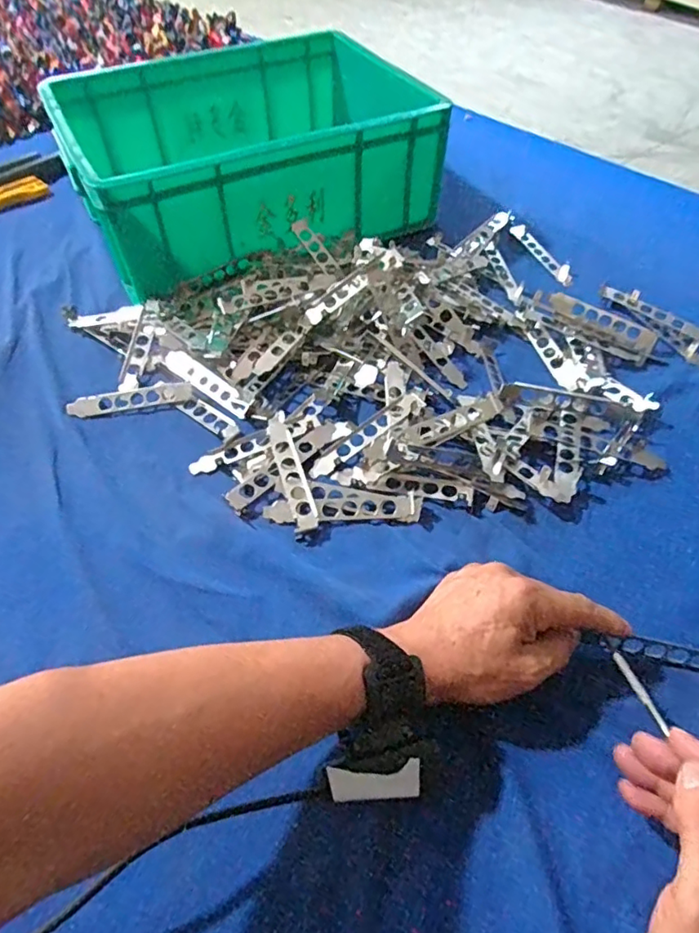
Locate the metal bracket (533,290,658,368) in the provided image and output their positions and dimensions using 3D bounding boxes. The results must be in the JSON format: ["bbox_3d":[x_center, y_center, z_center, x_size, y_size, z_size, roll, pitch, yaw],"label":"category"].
[{"bbox_3d":[0.253,-0.149,0.598,0.128,0.019,0.042,33,61,24],"label":"metal bracket"}]

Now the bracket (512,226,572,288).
[{"bbox_3d":[0.233,-0.256,0.688,0.026,0.013,0.114,-19,55,-11],"label":"bracket"}]

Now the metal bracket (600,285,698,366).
[{"bbox_3d":[0.326,-0.156,0.605,0.035,0.017,0.130,-29,57,-18],"label":"metal bracket"}]

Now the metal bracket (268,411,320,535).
[{"bbox_3d":[-0.050,0.001,0.488,0.021,0.013,0.131,-15,54,-8],"label":"metal bracket"}]

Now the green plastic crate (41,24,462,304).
[{"bbox_3d":[-0.128,-0.393,0.711,0.389,0.131,0.303,-22,56,-13],"label":"green plastic crate"}]

